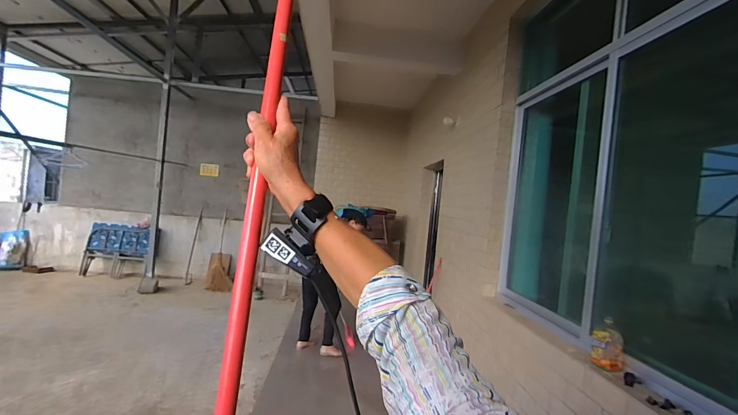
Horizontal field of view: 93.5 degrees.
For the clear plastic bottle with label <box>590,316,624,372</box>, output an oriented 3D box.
[{"bbox_3d":[0.914,0.515,1.327,0.100,0.178,0.121,6,0,34],"label":"clear plastic bottle with label"}]

